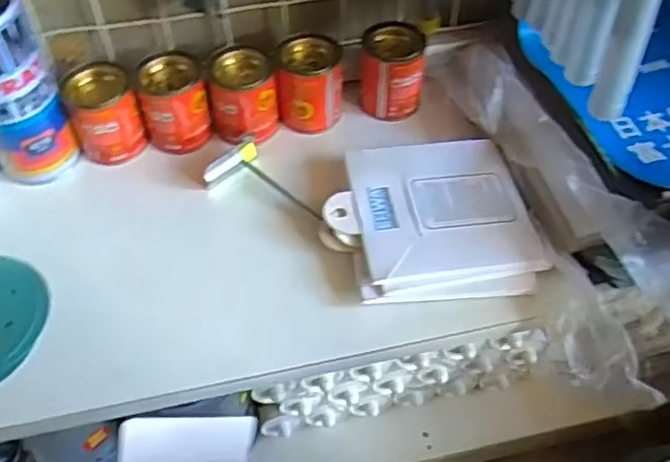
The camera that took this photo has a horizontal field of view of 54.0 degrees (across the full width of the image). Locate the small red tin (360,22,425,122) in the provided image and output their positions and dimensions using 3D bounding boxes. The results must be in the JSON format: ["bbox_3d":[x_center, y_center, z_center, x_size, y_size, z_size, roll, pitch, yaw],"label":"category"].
[{"bbox_3d":[0.050,-0.139,0.580,0.053,0.069,0.047,5,50,7],"label":"small red tin"}]

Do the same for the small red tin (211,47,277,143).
[{"bbox_3d":[-0.078,-0.114,0.564,0.054,0.065,0.059,-1,49,1],"label":"small red tin"}]

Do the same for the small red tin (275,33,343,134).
[{"bbox_3d":[-0.021,-0.127,0.571,0.055,0.069,0.048,-4,49,-1],"label":"small red tin"}]

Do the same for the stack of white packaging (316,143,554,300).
[{"bbox_3d":[0.072,-0.011,0.505,0.154,0.025,0.139,-9,50,-5],"label":"stack of white packaging"}]

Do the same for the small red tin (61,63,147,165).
[{"bbox_3d":[-0.190,-0.096,0.548,0.052,0.069,0.050,-1,49,1],"label":"small red tin"}]

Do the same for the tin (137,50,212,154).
[{"bbox_3d":[-0.135,-0.107,0.554,0.052,0.068,0.050,-1,49,1],"label":"tin"}]

